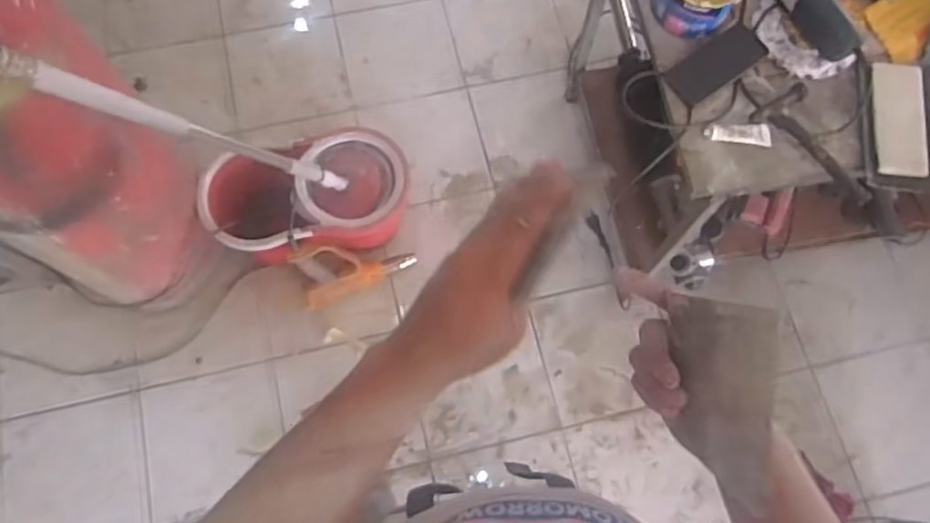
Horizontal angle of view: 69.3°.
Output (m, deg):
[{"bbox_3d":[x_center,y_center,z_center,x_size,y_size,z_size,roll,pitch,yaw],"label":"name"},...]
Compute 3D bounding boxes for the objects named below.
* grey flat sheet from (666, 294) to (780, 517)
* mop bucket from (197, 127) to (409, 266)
[{"bbox_3d":[0.172,0.090,0.445,0.005,0.082,0.133,-13,103,-23],"label":"grey flat sheet"},{"bbox_3d":[-0.352,-0.131,1.521,0.437,0.241,0.257,-4,72,-4],"label":"mop bucket"}]

